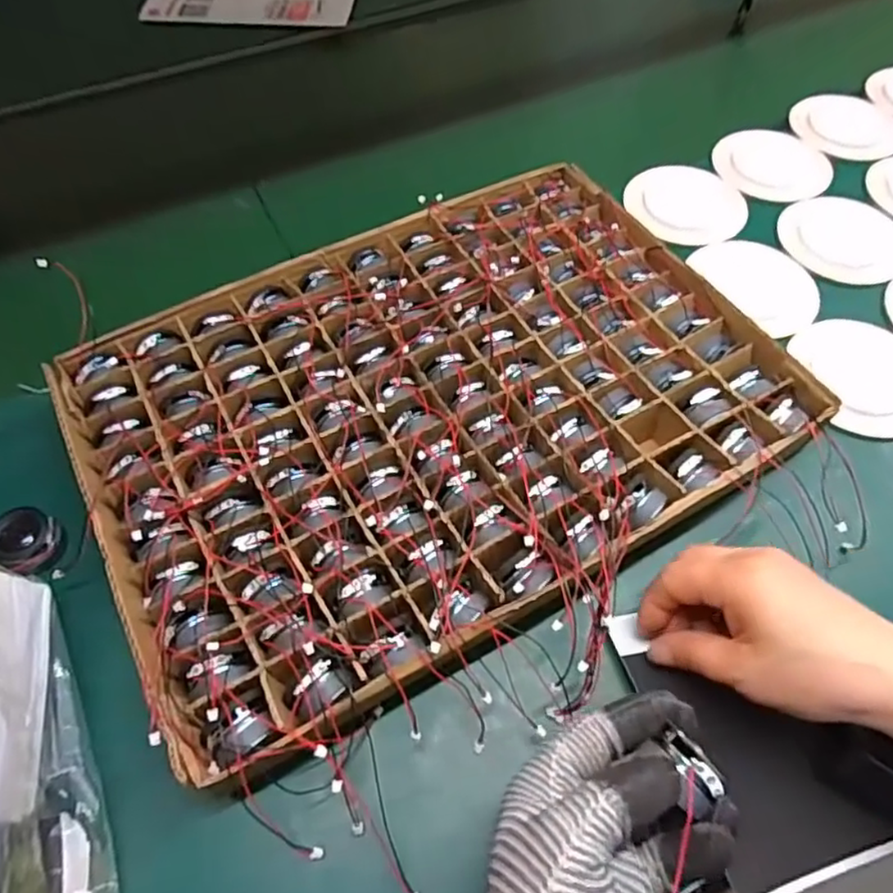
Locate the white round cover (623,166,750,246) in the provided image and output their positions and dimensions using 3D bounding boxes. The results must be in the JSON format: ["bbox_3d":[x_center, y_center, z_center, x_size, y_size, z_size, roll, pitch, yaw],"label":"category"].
[{"bbox_3d":[0.209,-0.210,0.559,0.099,0.011,0.087,-18,59,-10],"label":"white round cover"}]

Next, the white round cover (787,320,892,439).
[{"bbox_3d":[0.303,-0.051,0.464,0.088,0.007,0.099,-12,58,-7],"label":"white round cover"}]

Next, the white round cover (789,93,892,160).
[{"bbox_3d":[0.391,-0.307,0.619,0.109,0.012,0.091,-11,58,-7],"label":"white round cover"}]

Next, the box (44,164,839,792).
[{"bbox_3d":[-0.007,-0.027,0.424,0.409,0.046,0.291,-26,61,-15],"label":"box"}]

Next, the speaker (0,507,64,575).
[{"bbox_3d":[-0.252,0.054,0.387,0.042,0.023,0.034,23,60,14],"label":"speaker"}]

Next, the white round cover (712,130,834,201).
[{"bbox_3d":[0.299,-0.257,0.591,0.098,0.008,0.090,0,57,0],"label":"white round cover"}]

